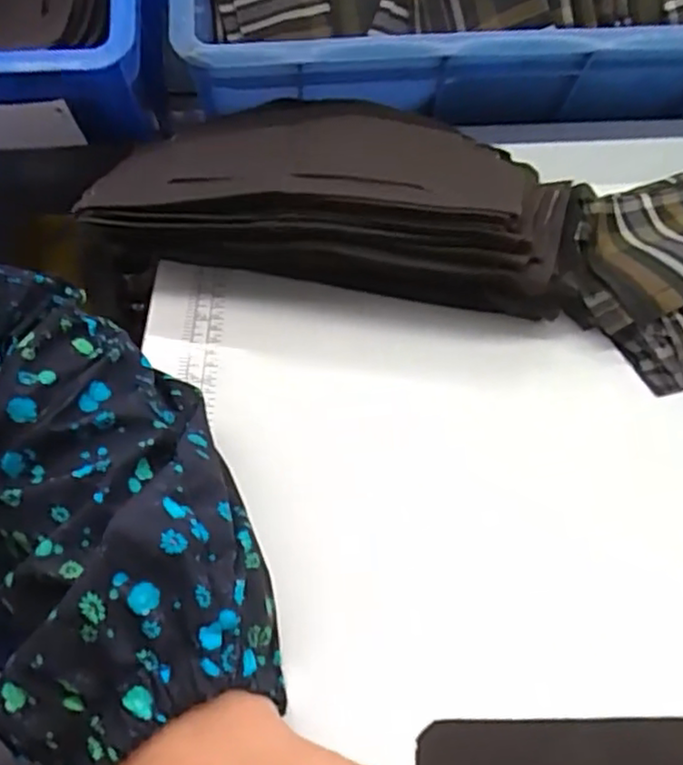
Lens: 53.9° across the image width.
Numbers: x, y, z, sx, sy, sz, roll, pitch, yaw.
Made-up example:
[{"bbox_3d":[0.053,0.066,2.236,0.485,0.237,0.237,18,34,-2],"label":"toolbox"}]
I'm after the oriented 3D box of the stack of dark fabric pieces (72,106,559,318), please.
[{"bbox_3d":[-0.003,-0.135,0.461,0.304,0.062,0.185,6,49,6],"label":"stack of dark fabric pieces"}]

